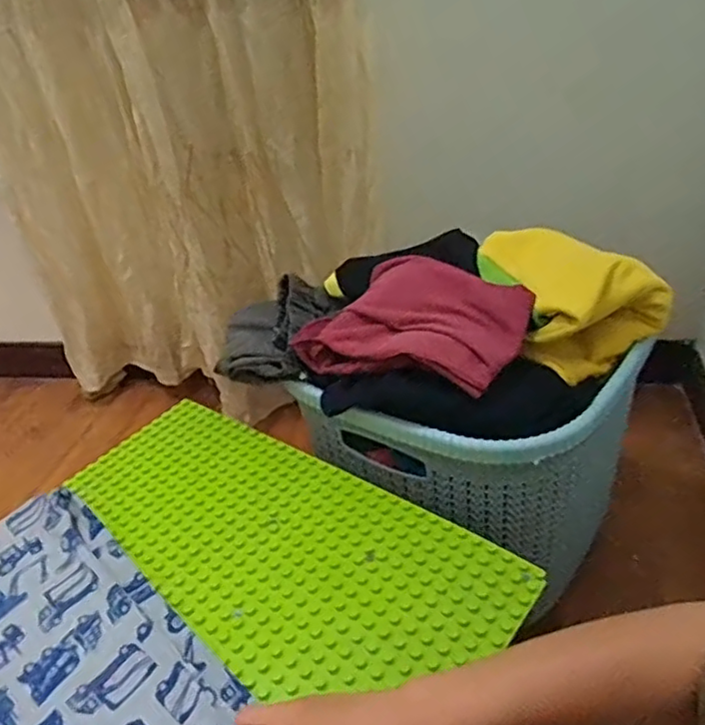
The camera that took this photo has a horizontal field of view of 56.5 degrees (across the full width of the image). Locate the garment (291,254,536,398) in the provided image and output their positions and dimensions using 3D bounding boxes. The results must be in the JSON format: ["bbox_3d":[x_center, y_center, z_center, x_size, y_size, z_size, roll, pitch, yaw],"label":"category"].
[{"bbox_3d":[0.071,-0.048,0.746,0.226,0.063,0.178,16,40,32],"label":"garment"}]

